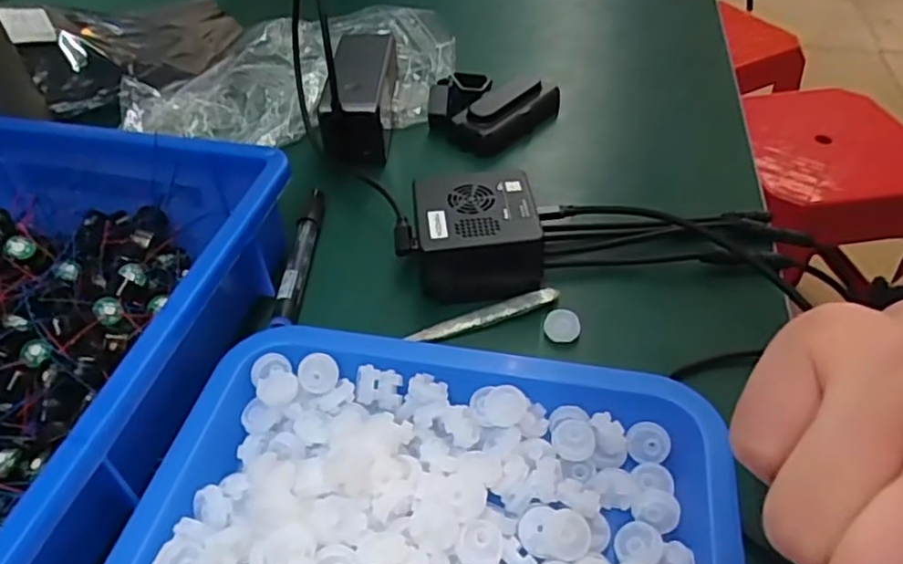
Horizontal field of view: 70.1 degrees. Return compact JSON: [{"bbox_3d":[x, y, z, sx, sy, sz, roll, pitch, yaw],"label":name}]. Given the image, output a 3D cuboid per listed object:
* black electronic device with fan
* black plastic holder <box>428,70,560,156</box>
[{"bbox_3d":[0.014,-0.029,0.414,0.079,0.047,0.070,-6,46,-4],"label":"black electronic device with fan"},{"bbox_3d":[0.035,-0.158,0.559,0.110,0.032,0.091,-35,54,-29],"label":"black plastic holder"}]

